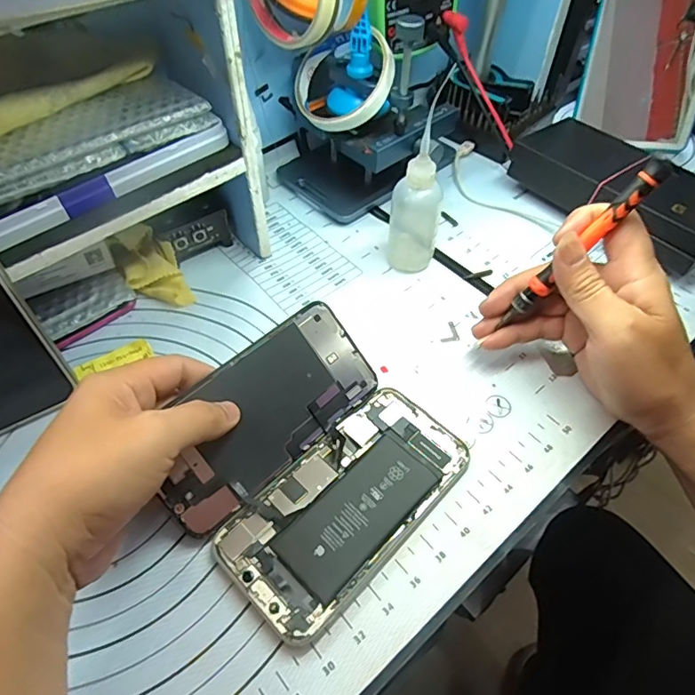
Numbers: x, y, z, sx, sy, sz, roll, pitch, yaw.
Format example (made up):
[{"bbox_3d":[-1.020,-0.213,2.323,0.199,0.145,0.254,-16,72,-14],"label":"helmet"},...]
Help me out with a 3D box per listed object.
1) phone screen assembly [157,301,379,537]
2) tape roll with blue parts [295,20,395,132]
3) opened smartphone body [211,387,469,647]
[{"bbox_3d":[-0.048,0.036,0.296,0.142,0.004,0.069,-38,97,-24],"label":"phone screen assembly"},{"bbox_3d":[-0.005,-0.214,0.400,0.085,0.020,0.079,-1,88,29],"label":"tape roll with blue parts"},{"bbox_3d":[0.001,0.087,0.290,0.074,0.009,0.145,38,62,24],"label":"opened smartphone body"}]

